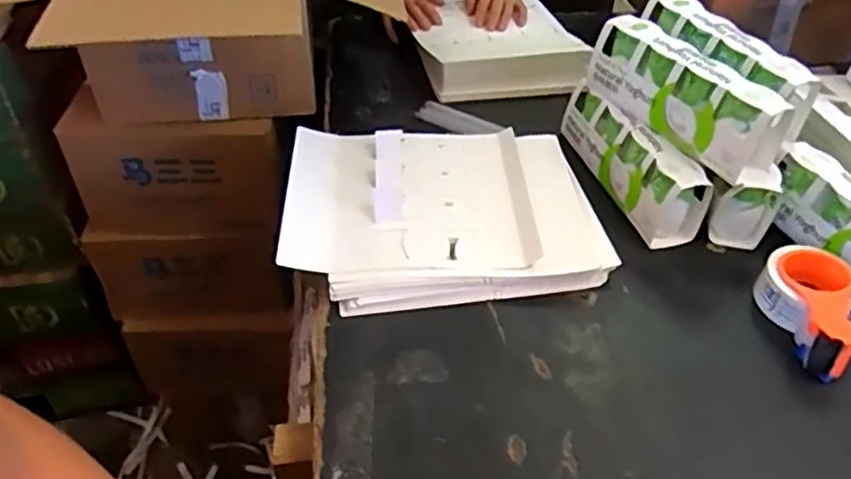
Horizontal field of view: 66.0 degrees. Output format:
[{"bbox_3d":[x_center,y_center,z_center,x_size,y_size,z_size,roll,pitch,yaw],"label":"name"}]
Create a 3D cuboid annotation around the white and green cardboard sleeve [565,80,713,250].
[{"bbox_3d":[0.280,-0.119,0.907,0.073,0.103,0.274,-10,45,-14],"label":"white and green cardboard sleeve"}]

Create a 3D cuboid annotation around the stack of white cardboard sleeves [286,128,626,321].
[{"bbox_3d":[0.021,-0.040,0.848,0.383,0.062,0.285,-3,44,-6],"label":"stack of white cardboard sleeves"}]

